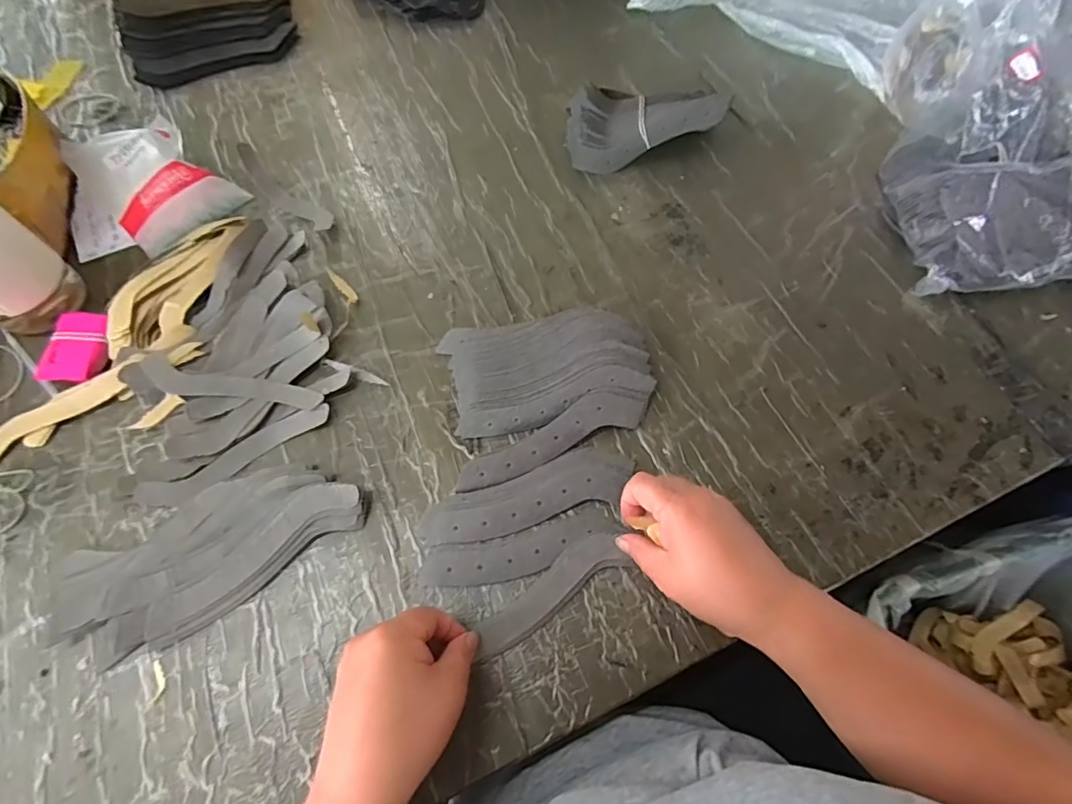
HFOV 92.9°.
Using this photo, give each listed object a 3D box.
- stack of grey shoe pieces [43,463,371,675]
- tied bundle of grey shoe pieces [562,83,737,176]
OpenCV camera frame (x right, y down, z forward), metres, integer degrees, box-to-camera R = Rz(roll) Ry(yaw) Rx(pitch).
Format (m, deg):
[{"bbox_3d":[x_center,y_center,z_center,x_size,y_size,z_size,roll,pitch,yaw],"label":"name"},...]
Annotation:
[{"bbox_3d":[-0.246,0.110,0.388,0.217,0.021,0.095,-28,68,-13],"label":"stack of grey shoe pieces"},{"bbox_3d":[0.120,-0.319,0.579,0.171,0.055,0.096,-9,65,-5],"label":"tied bundle of grey shoe pieces"}]

